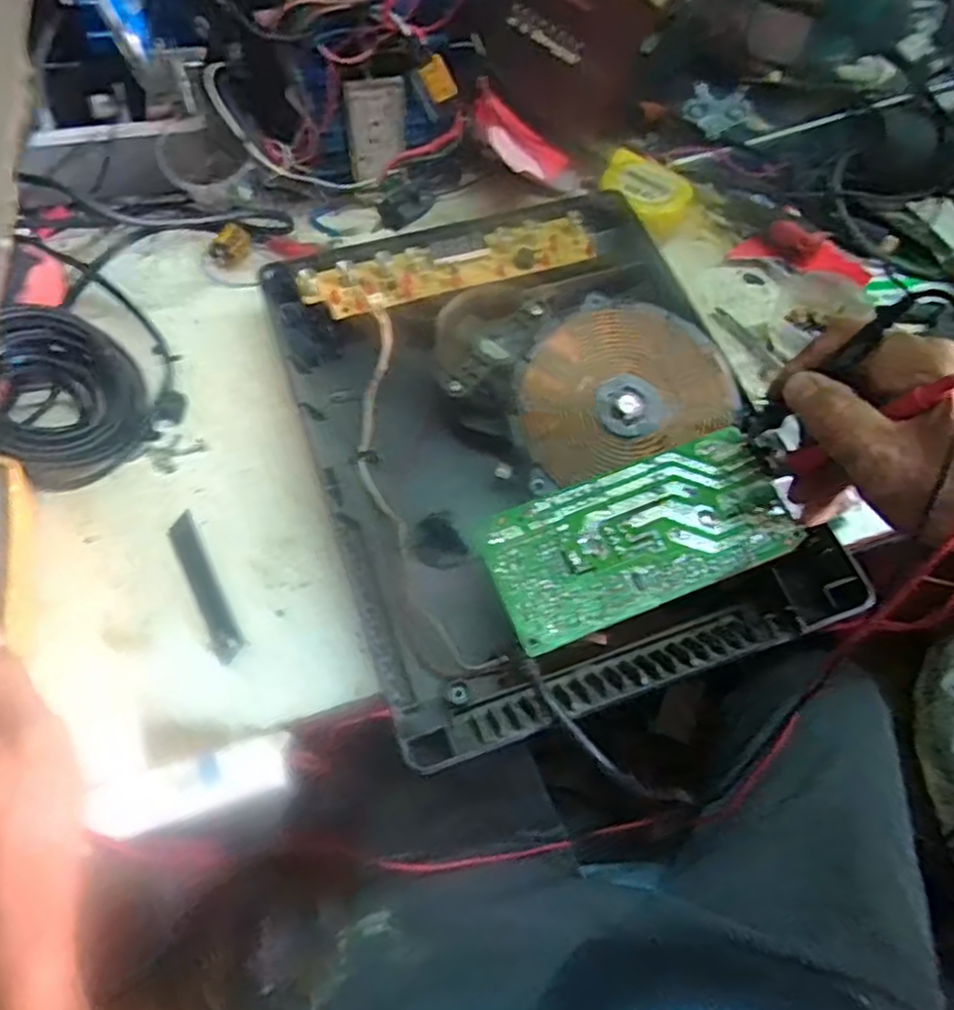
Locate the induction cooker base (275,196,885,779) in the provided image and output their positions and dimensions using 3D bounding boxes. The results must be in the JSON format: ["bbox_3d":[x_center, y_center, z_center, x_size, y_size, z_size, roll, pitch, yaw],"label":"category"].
[{"bbox_3d":[0.037,-0.044,0.456,0.271,0.059,0.335,-18,66,-12],"label":"induction cooker base"}]

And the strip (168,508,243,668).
[{"bbox_3d":[-0.162,0.048,0.434,0.016,0.004,0.097,-24,67,-14],"label":"strip"}]

